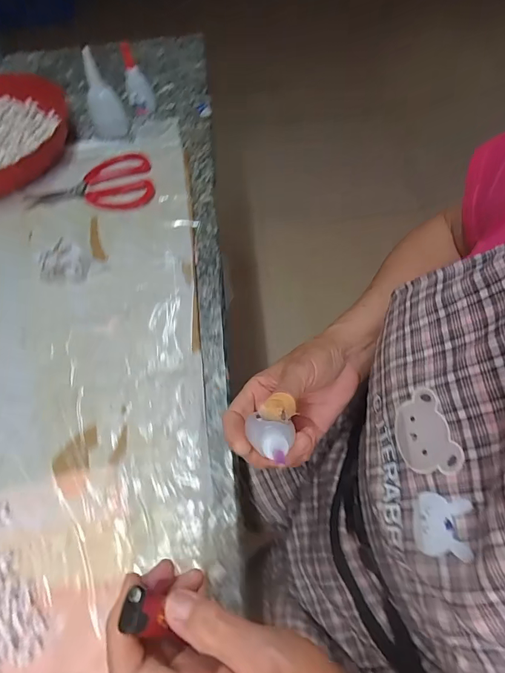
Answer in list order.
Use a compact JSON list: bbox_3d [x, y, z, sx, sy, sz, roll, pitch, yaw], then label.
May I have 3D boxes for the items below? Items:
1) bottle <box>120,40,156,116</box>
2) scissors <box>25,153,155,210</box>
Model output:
[{"bbox_3d":[-0.160,-0.354,0.535,0.034,0.092,0.029,-15,64,-6],"label":"bottle"},{"bbox_3d":[-0.207,-0.198,0.493,0.154,0.015,0.096,-6,64,-2],"label":"scissors"}]

